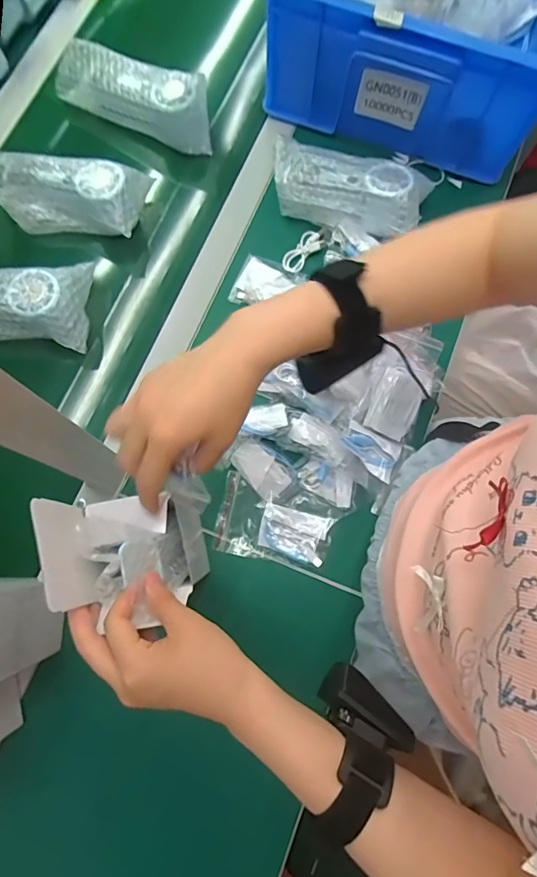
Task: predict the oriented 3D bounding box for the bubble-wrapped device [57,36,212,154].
[{"bbox_3d":[-0.171,-0.438,0.598,0.205,0.066,0.053,26,77,3],"label":"bubble-wrapped device"}]

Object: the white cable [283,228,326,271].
[{"bbox_3d":[0.047,-0.236,0.596,0.035,0.020,0.073,33,77,4],"label":"white cable"}]

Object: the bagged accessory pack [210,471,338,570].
[{"bbox_3d":[0.007,0.091,0.515,0.120,0.011,0.080,11,77,2],"label":"bagged accessory pack"}]

